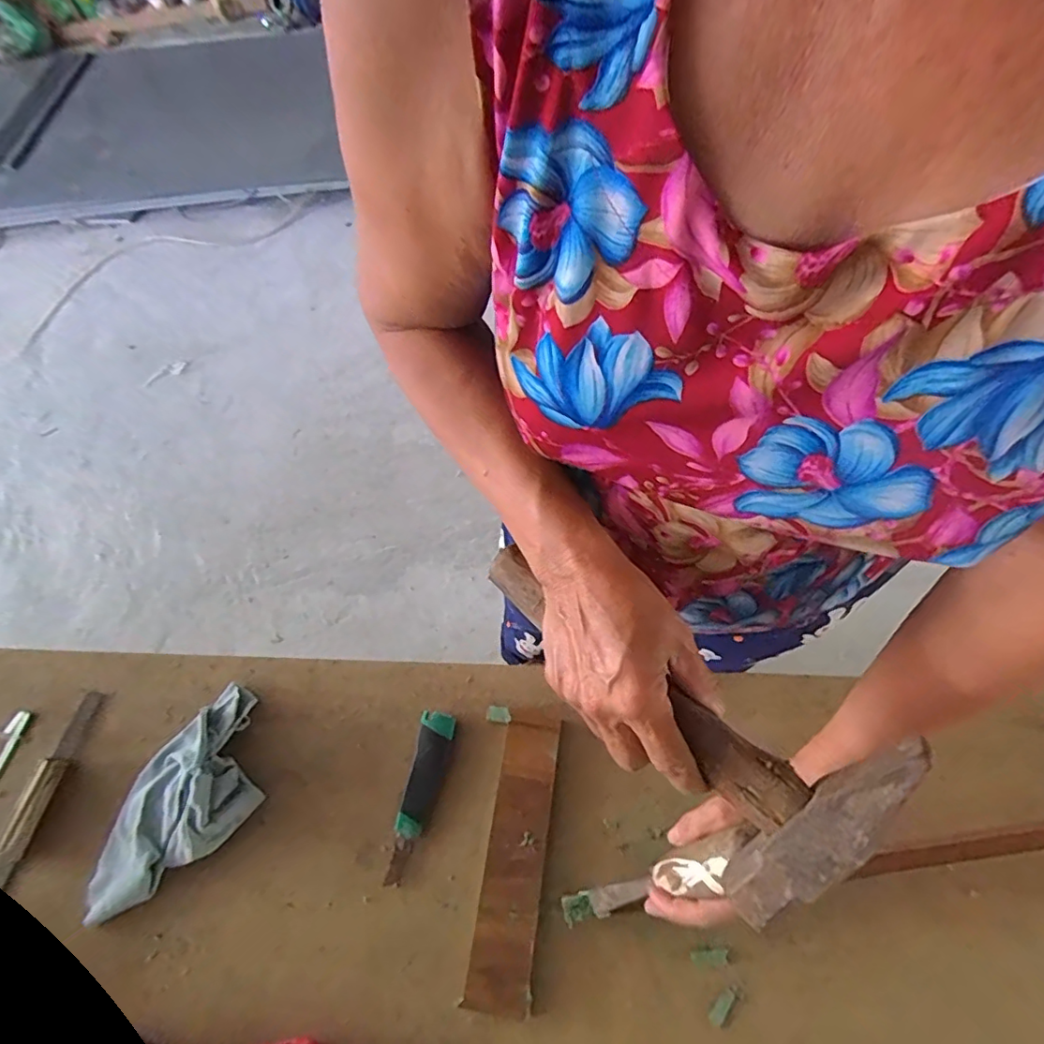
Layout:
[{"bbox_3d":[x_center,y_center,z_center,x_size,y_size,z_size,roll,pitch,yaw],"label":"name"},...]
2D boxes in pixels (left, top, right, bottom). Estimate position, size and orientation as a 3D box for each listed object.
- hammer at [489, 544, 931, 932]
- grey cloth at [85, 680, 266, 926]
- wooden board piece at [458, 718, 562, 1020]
[{"bbox_3d":[0.089,0.082,0.319,0.147,0.049,0.262,-44,61,22],"label":"hammer"},{"bbox_3d":[-0.374,0.299,0.586,0.135,0.055,0.234,33,65,21],"label":"grey cloth"},{"bbox_3d":[-0.006,0.334,0.558,0.062,0.011,0.256,6,59,8],"label":"wooden board piece"}]

